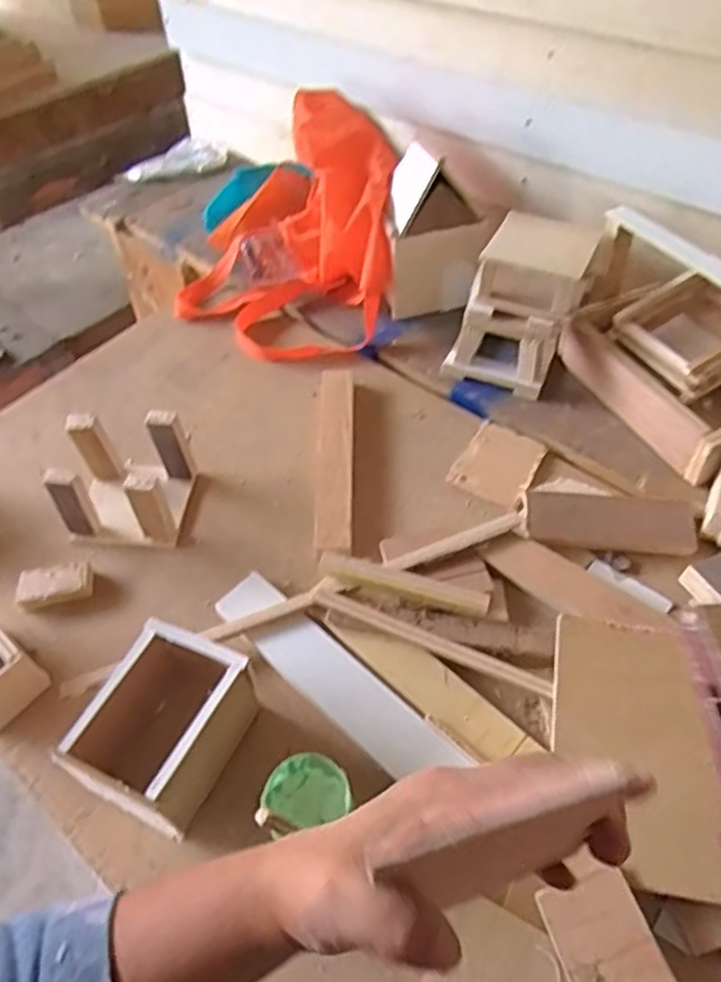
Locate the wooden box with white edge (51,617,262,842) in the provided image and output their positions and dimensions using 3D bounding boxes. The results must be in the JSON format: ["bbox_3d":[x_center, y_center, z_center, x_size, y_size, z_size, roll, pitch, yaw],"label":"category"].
[{"bbox_3d":[-0.135,0.170,0.497,0.087,0.078,0.118,21,55,20],"label":"wooden box with white edge"}]

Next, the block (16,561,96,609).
[{"bbox_3d":[-0.269,0.085,0.614,0.059,0.019,0.036,-6,51,-1],"label":"block"}]

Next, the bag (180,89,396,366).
[{"bbox_3d":[-0.083,-0.339,0.837,0.257,0.179,0.336,5,51,8],"label":"bag"}]

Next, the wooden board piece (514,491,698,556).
[{"bbox_3d":[0.218,0.027,0.621,0.150,0.019,0.051,3,51,6],"label":"wooden board piece"}]

